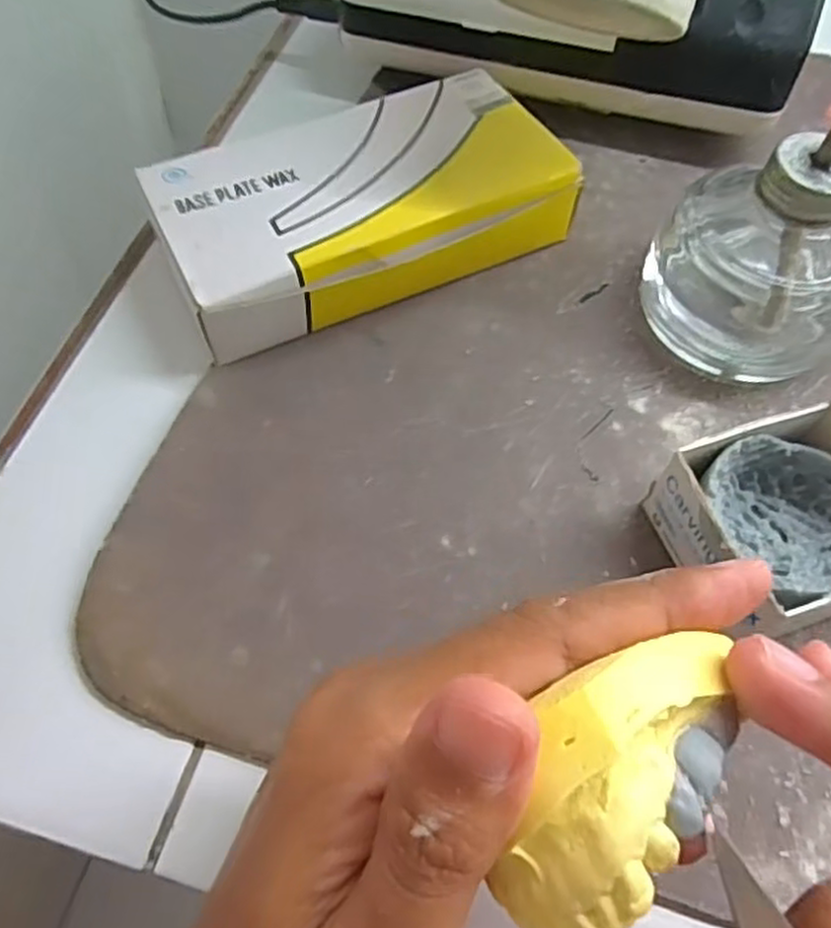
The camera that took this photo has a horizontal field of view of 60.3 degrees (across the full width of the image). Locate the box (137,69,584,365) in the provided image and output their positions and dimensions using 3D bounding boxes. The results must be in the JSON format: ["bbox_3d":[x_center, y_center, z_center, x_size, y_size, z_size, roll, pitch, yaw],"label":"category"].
[{"bbox_3d":[-0.019,-0.099,0.277,0.150,0.035,0.087,-23,64,-13],"label":"box"}]

